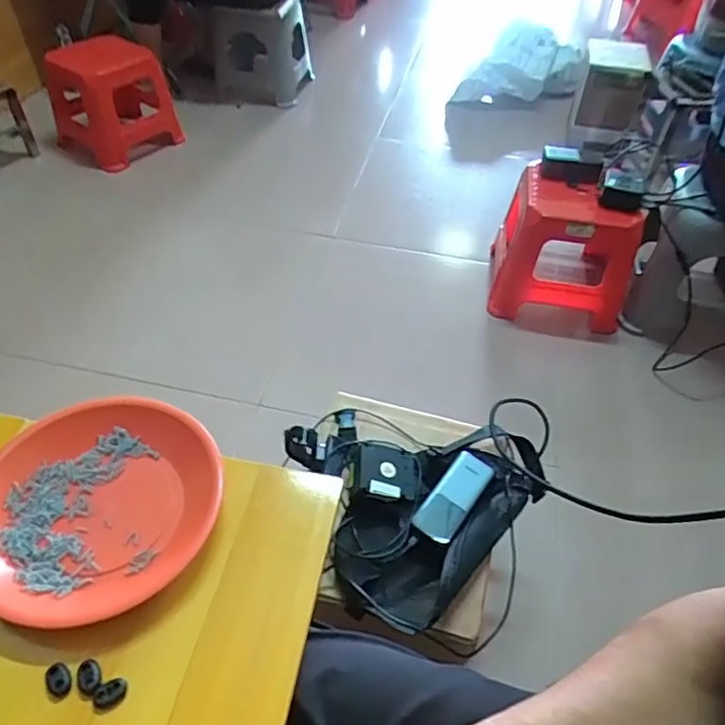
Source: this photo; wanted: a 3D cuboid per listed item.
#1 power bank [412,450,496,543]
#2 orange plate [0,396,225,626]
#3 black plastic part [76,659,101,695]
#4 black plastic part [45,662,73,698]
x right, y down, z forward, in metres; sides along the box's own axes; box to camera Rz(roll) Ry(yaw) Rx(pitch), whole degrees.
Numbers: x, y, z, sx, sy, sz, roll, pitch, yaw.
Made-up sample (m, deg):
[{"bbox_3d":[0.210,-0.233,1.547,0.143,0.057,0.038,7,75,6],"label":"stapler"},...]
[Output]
[{"bbox_3d":[0.118,0.169,0.754,0.053,0.020,0.132,30,53,23],"label":"power bank"},{"bbox_3d":[-0.214,0.109,0.474,0.187,0.034,0.169,-35,58,-30],"label":"orange plate"},{"bbox_3d":[-0.185,0.212,0.398,0.015,0.004,0.021,-21,52,-21],"label":"black plastic part"},{"bbox_3d":[-0.204,0.213,0.397,0.021,0.004,0.015,34,54,26],"label":"black plastic part"}]

